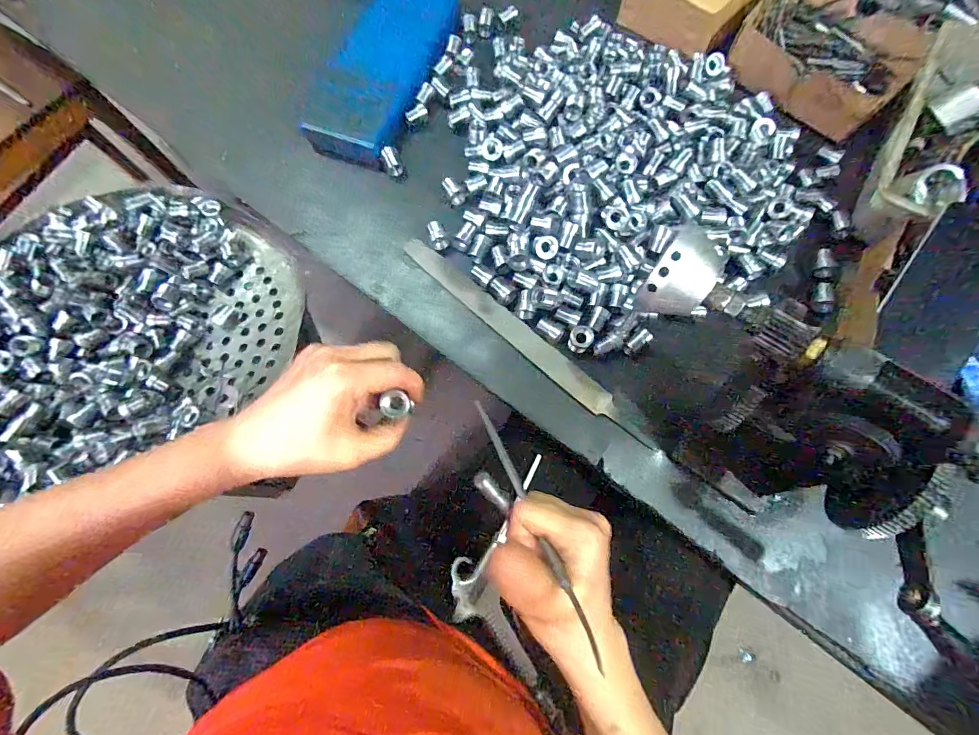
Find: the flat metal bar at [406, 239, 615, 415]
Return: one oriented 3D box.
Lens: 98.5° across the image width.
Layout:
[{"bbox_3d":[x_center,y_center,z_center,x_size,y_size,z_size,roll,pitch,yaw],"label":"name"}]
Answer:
[{"bbox_3d":[0.014,-0.045,0.399,0.249,0.007,0.021,42,78,12],"label":"flat metal bar"}]

